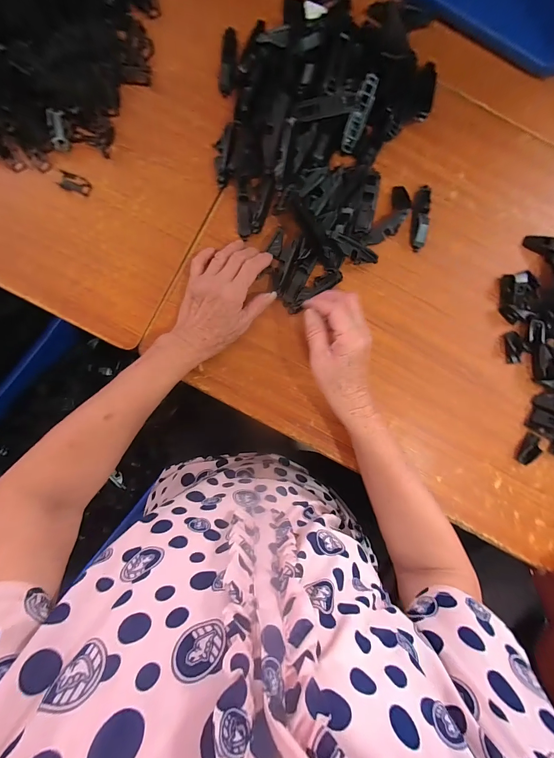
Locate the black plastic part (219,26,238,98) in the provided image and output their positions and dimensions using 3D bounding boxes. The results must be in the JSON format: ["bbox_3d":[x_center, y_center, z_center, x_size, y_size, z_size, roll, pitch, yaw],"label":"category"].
[{"bbox_3d":[-0.061,-0.405,0.408,0.019,0.015,0.079,5,90,-1],"label":"black plastic part"}]

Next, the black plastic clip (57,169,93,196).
[{"bbox_3d":[-0.261,-0.251,0.412,0.040,0.004,0.021,19,90,-1],"label":"black plastic clip"}]

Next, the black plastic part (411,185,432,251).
[{"bbox_3d":[0.184,-0.207,0.410,0.020,0.013,0.079,5,90,-1],"label":"black plastic part"}]

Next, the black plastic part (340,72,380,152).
[{"bbox_3d":[0.098,-0.317,0.386,0.019,0.007,0.074,22,124,-1],"label":"black plastic part"}]

